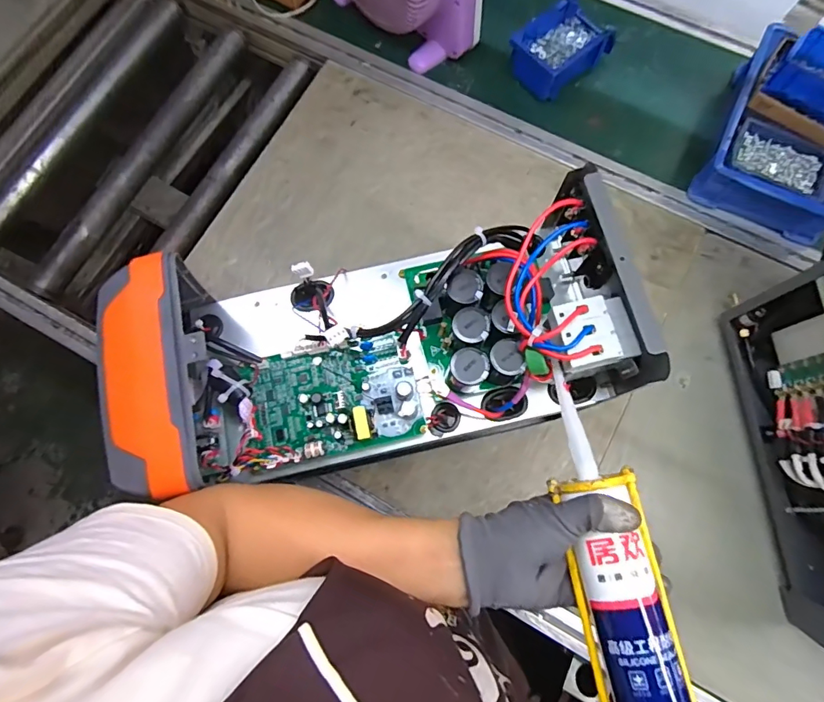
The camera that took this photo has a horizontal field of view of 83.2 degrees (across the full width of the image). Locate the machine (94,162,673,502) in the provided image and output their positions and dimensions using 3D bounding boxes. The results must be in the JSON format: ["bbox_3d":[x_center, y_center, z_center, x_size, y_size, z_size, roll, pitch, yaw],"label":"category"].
[{"bbox_3d":[-0.031,-0.010,0.418,0.427,0.144,0.197,-13,76,-2],"label":"machine"}]

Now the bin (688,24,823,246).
[{"bbox_3d":[0.582,-0.329,0.699,0.210,0.101,0.267,27,78,8],"label":"bin"}]

